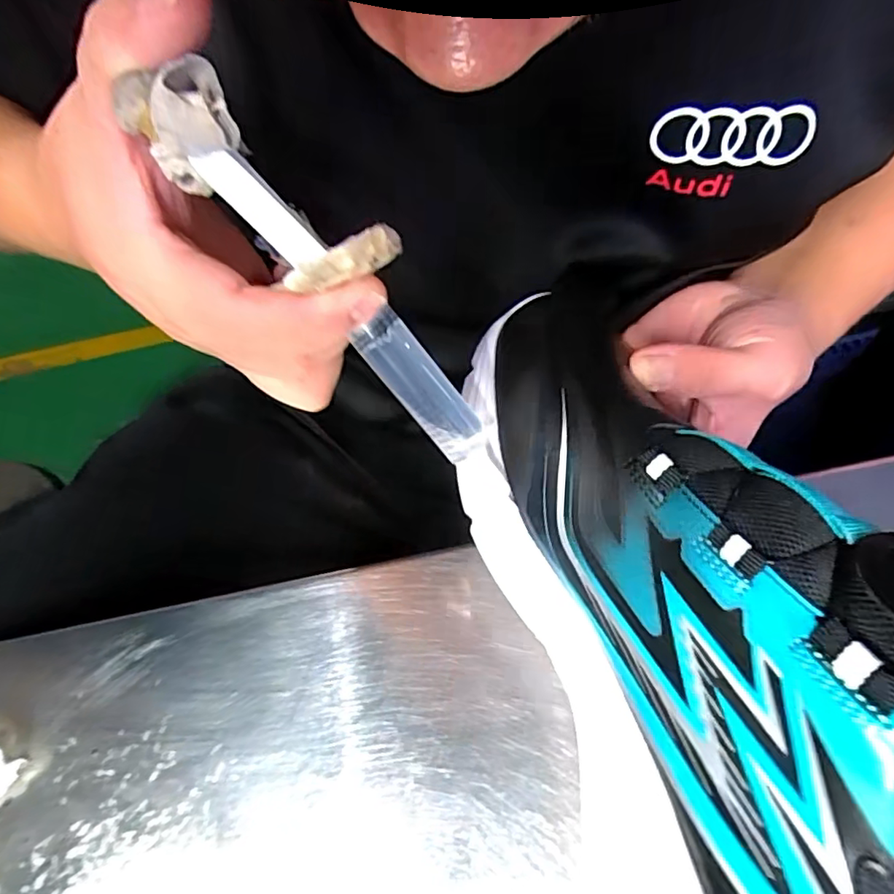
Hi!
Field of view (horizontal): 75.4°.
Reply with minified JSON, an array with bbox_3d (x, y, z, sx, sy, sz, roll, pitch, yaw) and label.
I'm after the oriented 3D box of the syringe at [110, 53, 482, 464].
[{"bbox_3d":[-0.032,-0.048,0.166,0.131,0.037,0.021,48,65,-20],"label":"syringe"}]

